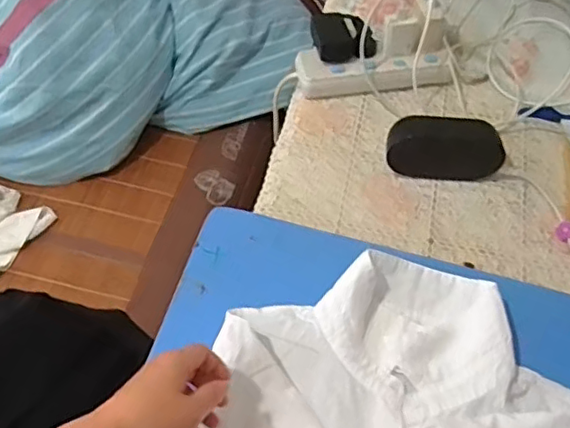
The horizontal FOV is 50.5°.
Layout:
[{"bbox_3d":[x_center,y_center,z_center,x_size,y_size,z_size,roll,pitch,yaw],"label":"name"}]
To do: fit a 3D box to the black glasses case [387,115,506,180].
[{"bbox_3d":[0.192,-0.077,0.735,0.134,0.064,0.053,5,57,2],"label":"black glasses case"}]

